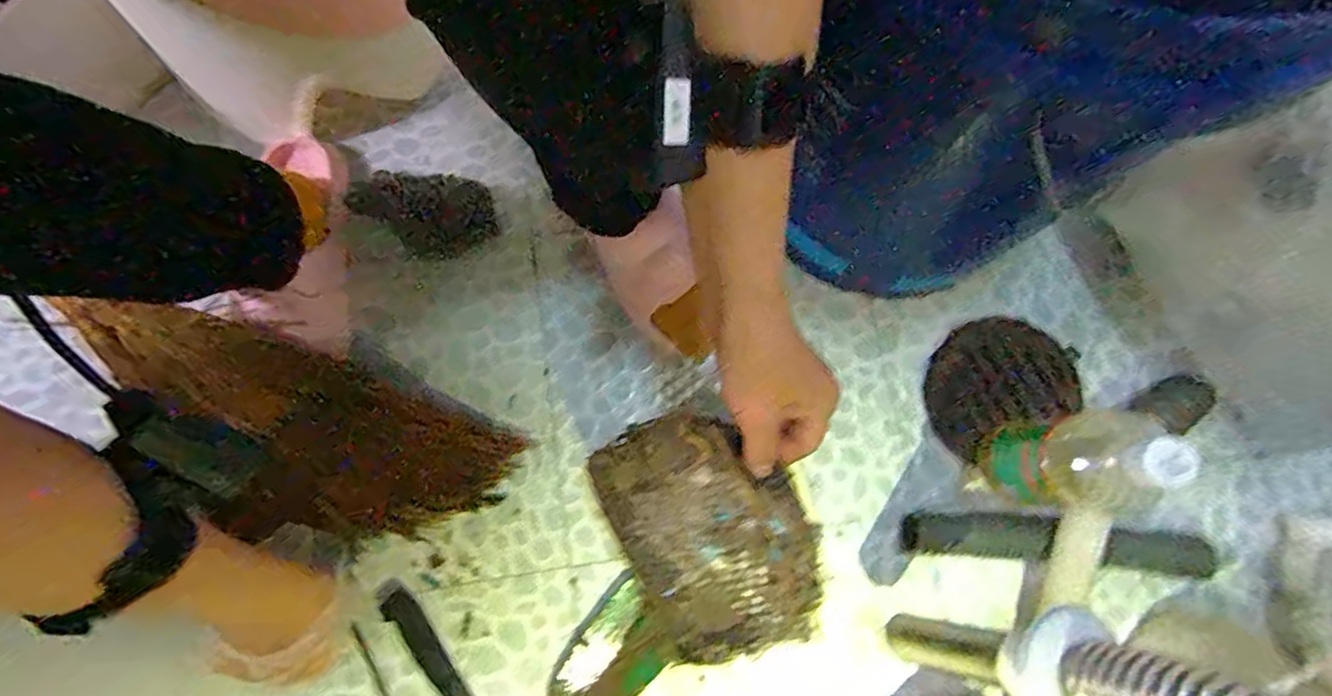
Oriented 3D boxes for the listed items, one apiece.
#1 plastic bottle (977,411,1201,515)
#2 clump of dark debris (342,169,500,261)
[{"bbox_3d":[0.284,0.080,0.426,0.058,0.167,0.071,-6,76,-2],"label":"plastic bottle"},{"bbox_3d":[-0.224,-0.123,0.574,0.128,0.020,0.079,3,76,0],"label":"clump of dark debris"}]

